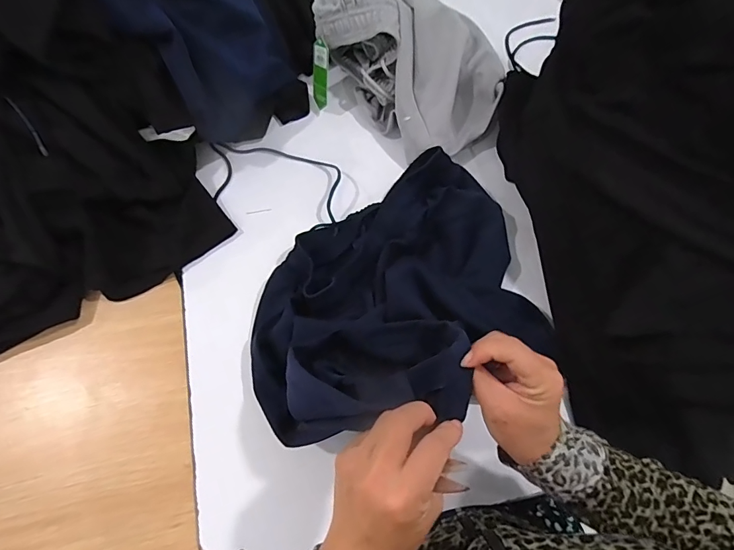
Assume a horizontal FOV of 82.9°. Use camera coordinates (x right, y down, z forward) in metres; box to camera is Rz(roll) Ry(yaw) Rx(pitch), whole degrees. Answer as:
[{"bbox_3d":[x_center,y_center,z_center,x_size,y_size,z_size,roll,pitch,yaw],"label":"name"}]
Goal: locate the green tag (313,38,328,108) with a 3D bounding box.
[{"bbox_3d":[-0.072,-0.300,0.623,0.009,0.093,0.045,-14,34,-30],"label":"green tag"}]

